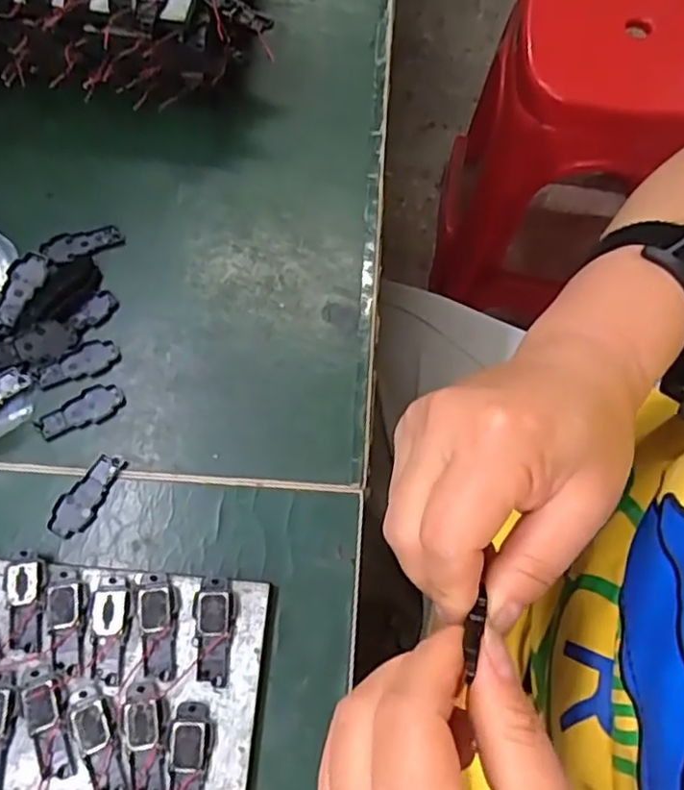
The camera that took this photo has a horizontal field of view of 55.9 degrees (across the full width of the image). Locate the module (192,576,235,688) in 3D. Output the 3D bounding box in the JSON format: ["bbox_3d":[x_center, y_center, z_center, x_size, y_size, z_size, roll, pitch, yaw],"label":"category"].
[{"bbox_3d":[-0.050,0.090,0.247,0.015,0.006,0.038,3,68,3],"label":"module"}]

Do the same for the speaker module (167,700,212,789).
[{"bbox_3d":[-0.055,0.131,0.230,0.013,0.005,0.038,3,68,3],"label":"speaker module"}]

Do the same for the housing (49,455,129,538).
[{"bbox_3d":[-0.108,0.042,0.273,0.016,0.004,0.039,30,72,13],"label":"housing"}]

